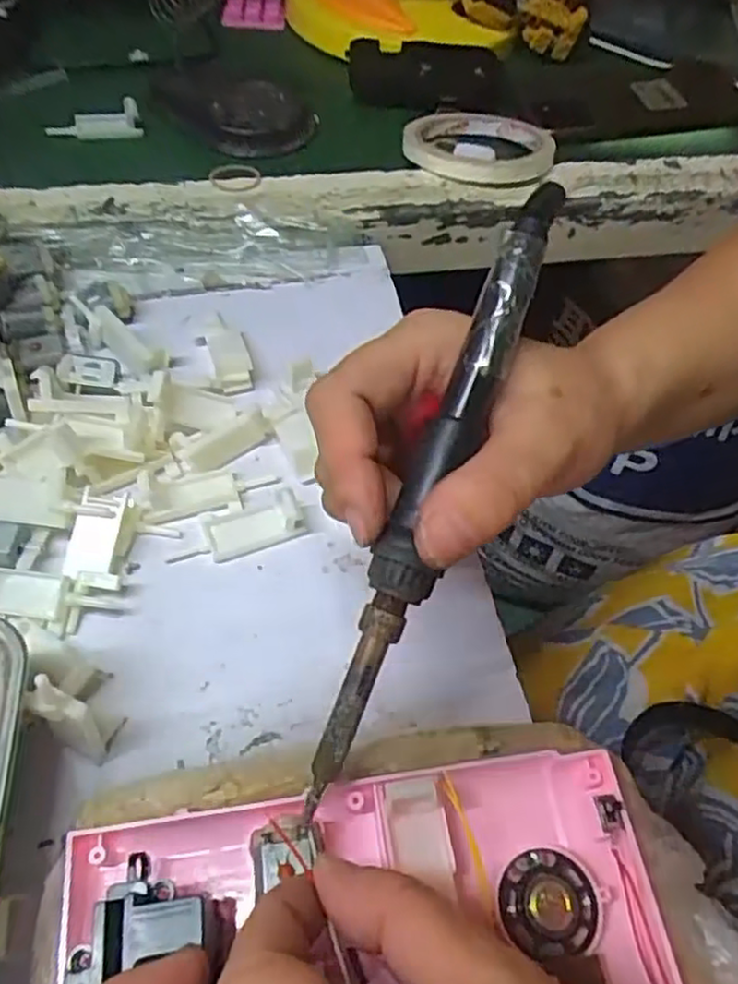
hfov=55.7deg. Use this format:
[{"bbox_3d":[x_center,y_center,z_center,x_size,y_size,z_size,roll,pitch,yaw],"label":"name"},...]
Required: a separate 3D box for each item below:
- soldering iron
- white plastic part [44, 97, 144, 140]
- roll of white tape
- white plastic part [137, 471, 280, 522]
[{"bbox_3d":[0.019,-0.002,0.209,0.018,0.025,0.188,21,84,9],"label":"soldering iron"},{"bbox_3d":[-0.180,-0.245,0.457,0.060,0.024,0.015,-1,55,-6],"label":"white plastic part"},{"bbox_3d":[0.073,-0.231,0.460,0.096,0.014,0.098,2,55,-3],"label":"roll of white tape"},{"bbox_3d":[-0.070,-0.002,0.306,0.057,0.013,0.020,-8,57,-11],"label":"white plastic part"}]

